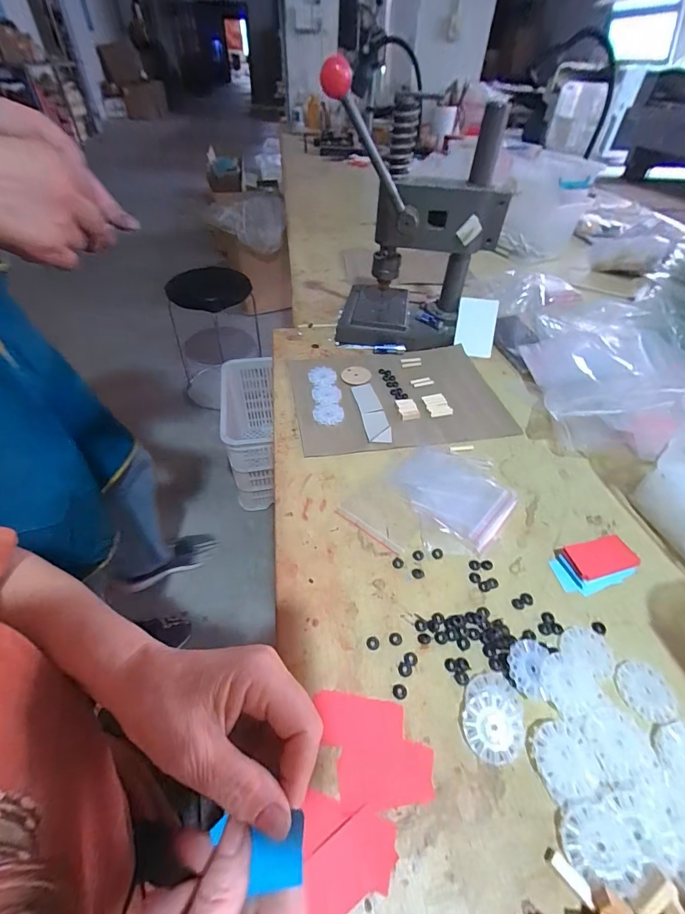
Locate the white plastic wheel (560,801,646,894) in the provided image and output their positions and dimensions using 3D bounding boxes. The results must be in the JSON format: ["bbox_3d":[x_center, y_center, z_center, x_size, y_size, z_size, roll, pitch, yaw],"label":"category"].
[{"bbox_3d":[0.153,0.229,0.228,0.040,0.009,0.036,2,46,1],"label":"white plastic wheel"}]

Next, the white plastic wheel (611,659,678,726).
[{"bbox_3d":[0.227,0.174,0.289,0.040,0.004,0.040,1,46,-1],"label":"white plastic wheel"}]

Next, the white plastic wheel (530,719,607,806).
[{"bbox_3d":[0.149,0.198,0.254,0.039,0.004,0.040,1,46,-1],"label":"white plastic wheel"}]

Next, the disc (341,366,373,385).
[{"bbox_3d":[0.019,-0.119,0.557,0.042,0.004,0.041,1,46,-1],"label":"disc"}]

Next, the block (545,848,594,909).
[{"bbox_3d":[0.130,0.239,0.220,0.007,0.004,0.026,-44,50,-15],"label":"block"}]

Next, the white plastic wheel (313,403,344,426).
[{"bbox_3d":[-0.017,-0.057,0.495,0.037,0.005,0.041,12,46,10],"label":"white plastic wheel"}]

